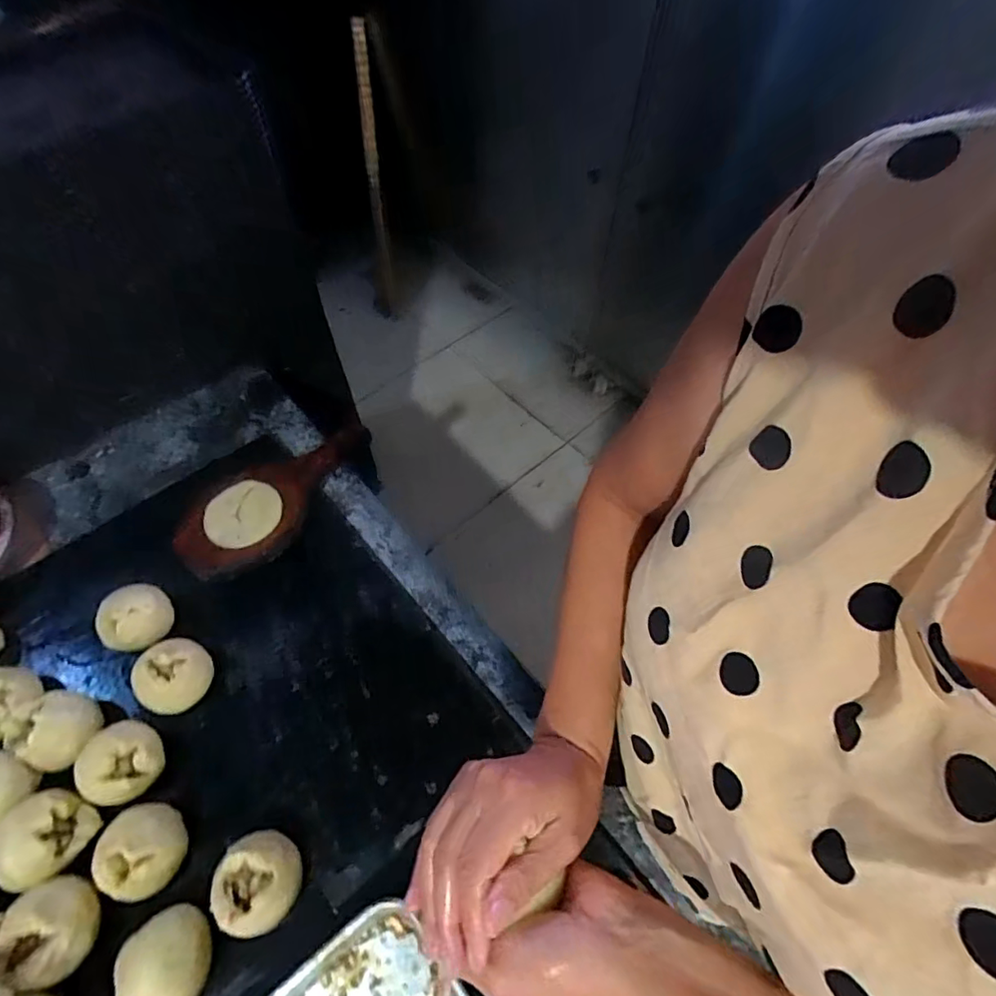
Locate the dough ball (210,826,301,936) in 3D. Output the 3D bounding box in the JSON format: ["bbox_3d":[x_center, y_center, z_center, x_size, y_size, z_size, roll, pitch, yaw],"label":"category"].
[{"bbox_3d":[-0.223,0.364,0.499,0.072,0.053,0.076,1,58,-1],"label":"dough ball"}]

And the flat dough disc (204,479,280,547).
[{"bbox_3d":[-0.339,0.020,0.699,0.095,0.009,0.095,1,58,-1],"label":"flat dough disc"}]

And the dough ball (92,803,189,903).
[{"bbox_3d":[-0.338,0.342,0.511,0.072,0.059,0.075,1,58,-1],"label":"dough ball"}]

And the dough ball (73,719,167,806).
[{"bbox_3d":[-0.383,0.274,0.545,0.066,0.059,0.073,-3,58,-4],"label":"dough ball"}]

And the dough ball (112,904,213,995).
[{"bbox_3d":[-0.291,0.411,0.467,0.068,0.059,0.075,-12,59,-9],"label":"dough ball"}]

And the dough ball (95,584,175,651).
[{"bbox_3d":[-0.429,0.145,0.630,0.068,0.066,0.075,23,60,12],"label":"dough ball"}]

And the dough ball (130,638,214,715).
[{"bbox_3d":[-0.362,0.202,0.593,0.075,0.062,0.076,1,58,-1],"label":"dough ball"}]

